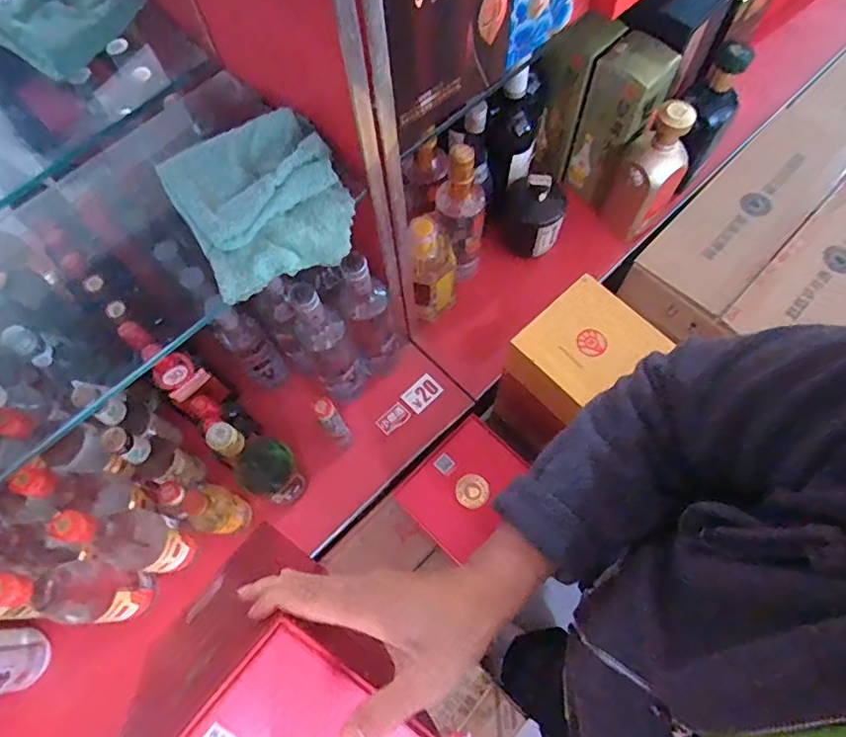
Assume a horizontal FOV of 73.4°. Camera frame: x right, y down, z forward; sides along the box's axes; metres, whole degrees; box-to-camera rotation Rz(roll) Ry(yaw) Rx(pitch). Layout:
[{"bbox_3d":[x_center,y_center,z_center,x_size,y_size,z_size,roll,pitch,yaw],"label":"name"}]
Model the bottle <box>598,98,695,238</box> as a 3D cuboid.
[{"bbox_3d":[0.351,-0.299,0.872,0.092,0.248,0.069,27,72,12],"label":"bottle"}]

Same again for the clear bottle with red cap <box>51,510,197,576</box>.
[{"bbox_3d":[-0.343,0.201,0.667,0.061,0.203,0.068,6,68,4],"label":"clear bottle with red cap"}]

